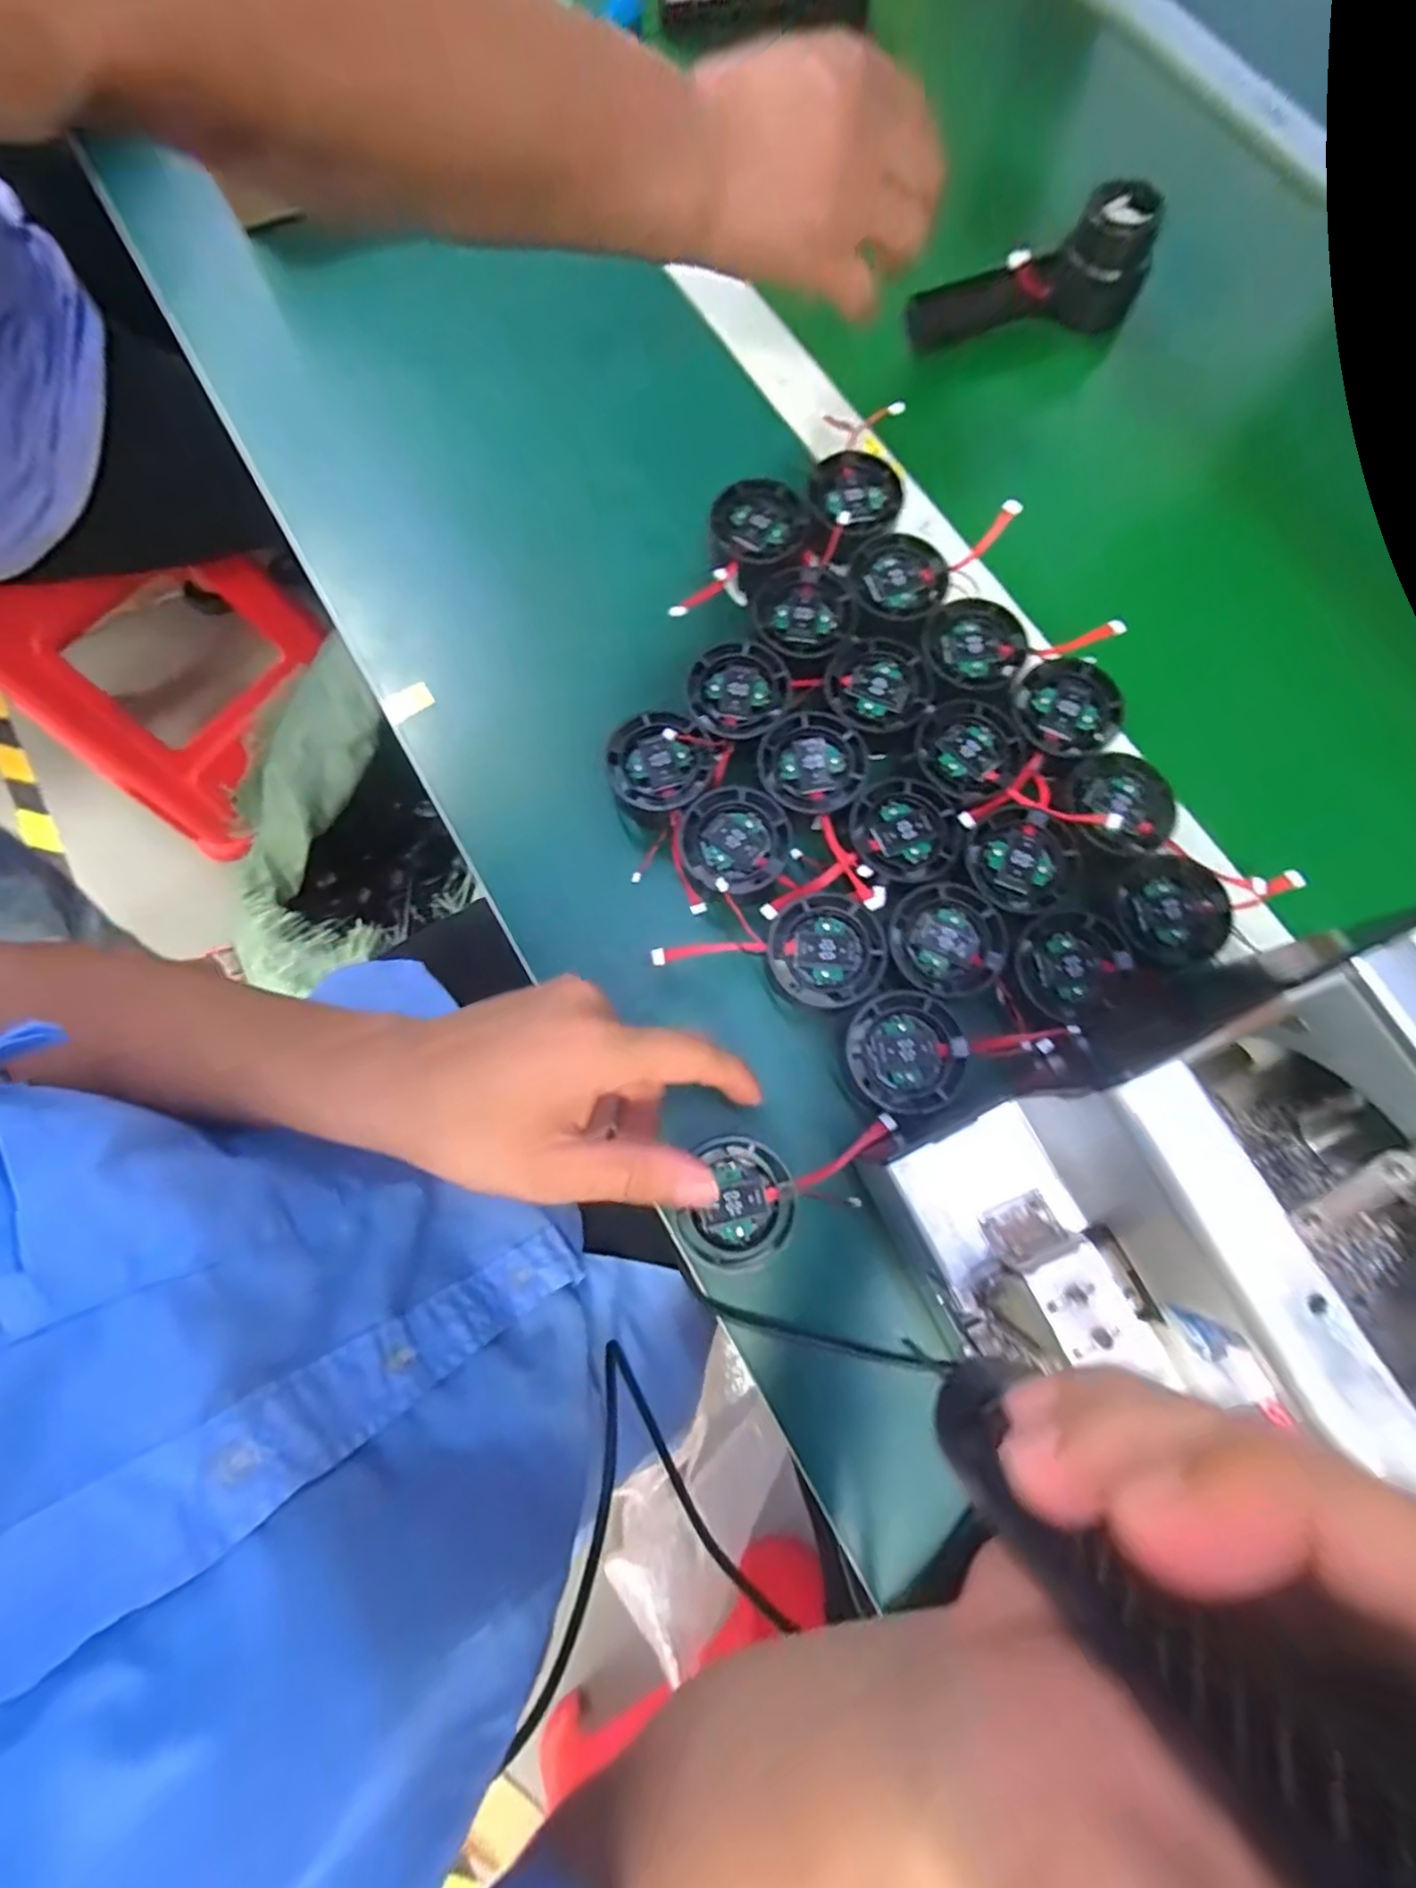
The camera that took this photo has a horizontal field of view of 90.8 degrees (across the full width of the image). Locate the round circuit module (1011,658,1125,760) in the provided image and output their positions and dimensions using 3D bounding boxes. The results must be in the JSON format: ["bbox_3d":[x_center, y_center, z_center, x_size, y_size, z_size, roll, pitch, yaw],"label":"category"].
[{"bbox_3d":[0.176,-0.116,0.345,0.047,0.015,0.050,0,75,-1],"label":"round circuit module"}]

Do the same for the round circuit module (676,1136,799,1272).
[{"bbox_3d":[0.014,0.109,0.292,0.045,0.006,0.051,19,76,4],"label":"round circuit module"}]

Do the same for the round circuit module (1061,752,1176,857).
[{"bbox_3d":[0.196,-0.066,0.332,0.050,0.013,0.049,0,75,-1],"label":"round circuit module"}]

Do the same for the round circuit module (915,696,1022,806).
[{"bbox_3d":[0.130,-0.096,0.343,0.048,0.008,0.050,0,75,-1],"label":"round circuit module"}]

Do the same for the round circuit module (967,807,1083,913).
[{"bbox_3d":[0.147,-0.039,0.328,0.053,0.008,0.049,0,75,-1],"label":"round circuit module"}]

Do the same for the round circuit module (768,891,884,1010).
[{"bbox_3d":[0.055,0.004,0.321,0.049,0.014,0.050,0,75,-1],"label":"round circuit module"}]

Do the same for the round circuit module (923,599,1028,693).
[{"bbox_3d":[0.137,-0.152,0.359,0.049,0.009,0.052,0,75,-1],"label":"round circuit module"}]

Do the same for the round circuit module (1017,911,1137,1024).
[{"bbox_3d":[0.166,0.010,0.316,0.051,0.005,0.048,-22,77,-6],"label":"round circuit module"}]

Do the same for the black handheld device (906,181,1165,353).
[{"bbox_3d":[0.204,-0.421,0.439,0.143,0.050,0.048,-17,76,-5],"label":"black handheld device"}]

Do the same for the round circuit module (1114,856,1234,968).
[{"bbox_3d":[0.215,-0.016,0.322,0.048,0.007,0.048,0,75,-1],"label":"round circuit module"}]

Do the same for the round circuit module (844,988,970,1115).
[{"bbox_3d":[0.087,0.048,0.309,0.047,0.014,0.051,0,75,-1],"label":"round circuit module"}]

